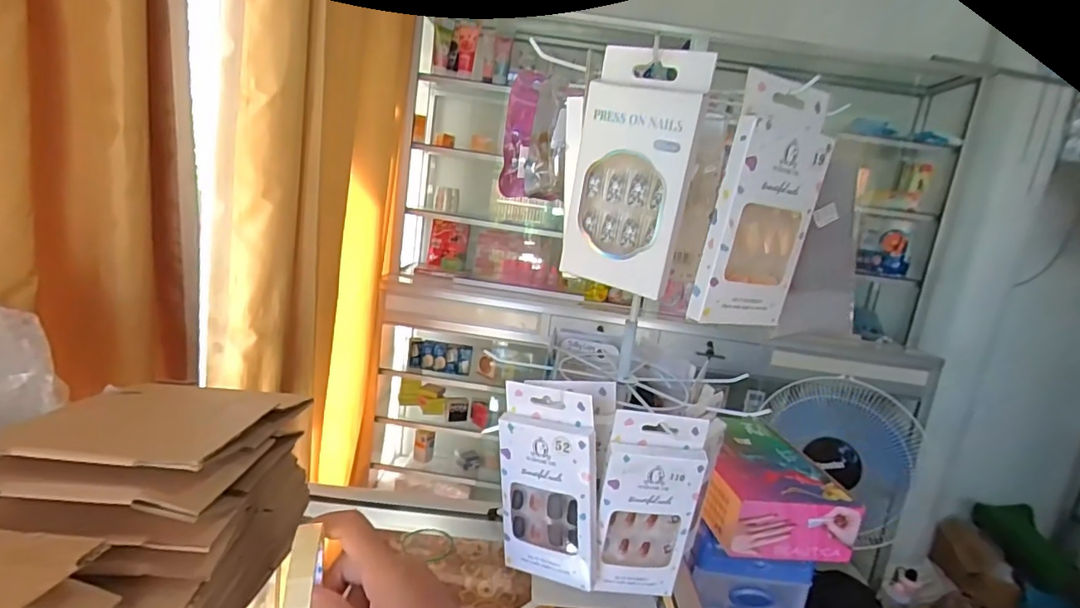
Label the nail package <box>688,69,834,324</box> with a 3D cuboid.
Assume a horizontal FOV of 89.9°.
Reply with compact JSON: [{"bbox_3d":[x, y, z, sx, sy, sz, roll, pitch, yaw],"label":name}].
[{"bbox_3d":[0.134,-0.058,0.322,0.069,0.139,0.019,1,14,-30],"label":"nail package"}]

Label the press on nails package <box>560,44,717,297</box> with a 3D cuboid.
[{"bbox_3d":[0.052,-0.079,0.322,0.077,0.136,0.014,15,14,29],"label":"press on nails package"}]

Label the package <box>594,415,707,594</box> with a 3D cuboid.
[{"bbox_3d":[0.077,0.146,0.388,0.068,0.137,0.012,7,12,-6],"label":"package"}]

